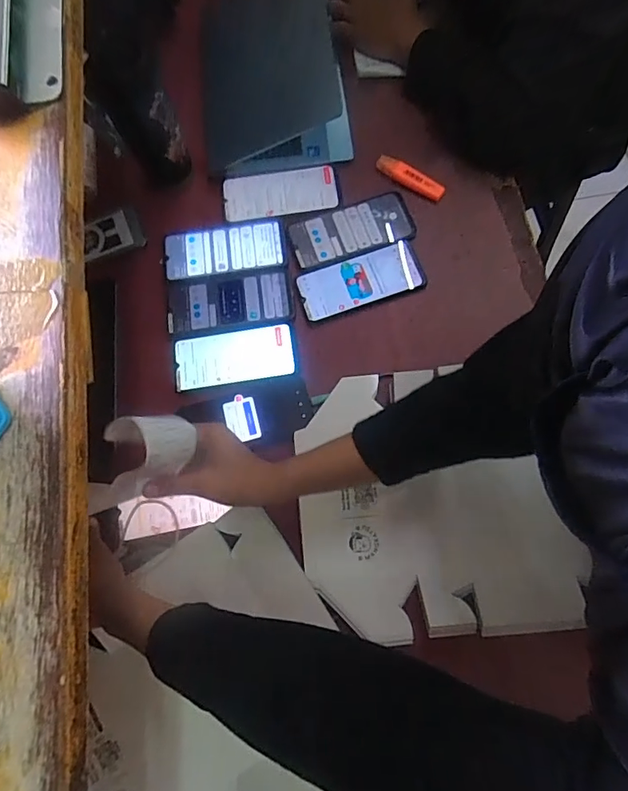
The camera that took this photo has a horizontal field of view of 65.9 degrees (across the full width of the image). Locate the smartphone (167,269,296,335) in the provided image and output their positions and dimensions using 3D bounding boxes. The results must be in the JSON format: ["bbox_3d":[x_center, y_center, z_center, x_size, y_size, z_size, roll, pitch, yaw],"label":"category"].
[{"bbox_3d":[-0.111,-0.127,0.648,0.167,0.009,0.075,-7,74,2],"label":"smartphone"}]

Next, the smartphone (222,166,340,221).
[{"bbox_3d":[-0.049,-0.294,0.690,0.160,0.008,0.082,-8,74,2],"label":"smartphone"}]

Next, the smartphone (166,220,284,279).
[{"bbox_3d":[-0.124,-0.202,0.666,0.167,0.006,0.075,-7,74,2],"label":"smartphone"}]

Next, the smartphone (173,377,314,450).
[{"bbox_3d":[-0.083,0.027,0.600,0.158,0.009,0.075,-12,74,1],"label":"smartphone"}]

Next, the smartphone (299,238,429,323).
[{"bbox_3d":[0.061,-0.154,0.642,0.160,0.005,0.074,-19,74,-1],"label":"smartphone"}]

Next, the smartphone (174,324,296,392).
[{"bbox_3d":[-0.103,-0.051,0.628,0.153,0.013,0.077,-7,74,2],"label":"smartphone"}]

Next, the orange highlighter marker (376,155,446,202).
[{"bbox_3d":[0.135,-0.306,0.679,0.104,0.013,0.024,33,79,12],"label":"orange highlighter marker"}]

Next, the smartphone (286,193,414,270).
[{"bbox_3d":[0.052,-0.230,0.666,0.163,0.006,0.078,-16,74,0],"label":"smartphone"}]

